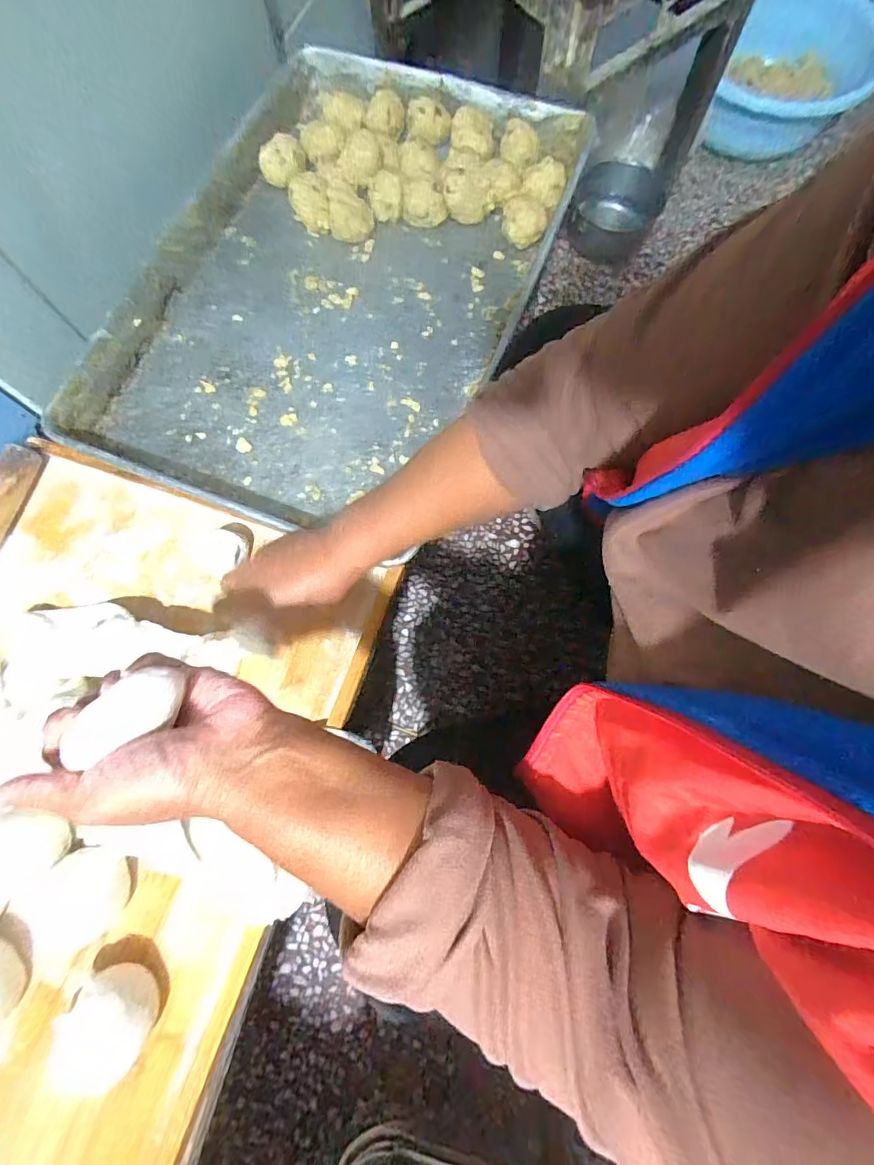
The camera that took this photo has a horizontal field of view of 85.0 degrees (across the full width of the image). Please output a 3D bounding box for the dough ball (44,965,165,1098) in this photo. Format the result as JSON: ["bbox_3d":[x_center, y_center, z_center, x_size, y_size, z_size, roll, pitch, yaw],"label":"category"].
[{"bbox_3d":[-0.258,0.349,0.375,0.064,0.043,0.065,0,76,-1],"label":"dough ball"}]

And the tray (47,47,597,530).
[{"bbox_3d":[-0.110,-0.347,0.536,0.396,0.054,0.582,20,77,4],"label":"tray"}]

